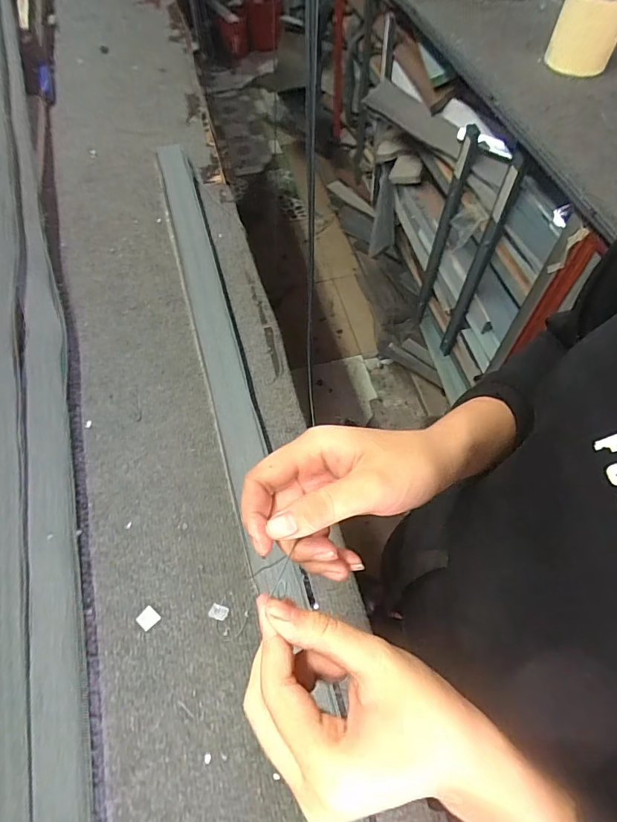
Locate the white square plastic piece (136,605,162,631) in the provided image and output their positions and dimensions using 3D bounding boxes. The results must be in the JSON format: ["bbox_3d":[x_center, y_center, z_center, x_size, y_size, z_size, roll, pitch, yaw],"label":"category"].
[{"bbox_3d":[-0.147,0.189,0.421,0.017,0.004,0.017,35,65,18],"label":"white square plastic piece"}]

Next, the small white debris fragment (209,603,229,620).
[{"bbox_3d":[-0.083,0.185,0.423,0.017,0.004,0.012,18,61,10],"label":"small white debris fragment"}]

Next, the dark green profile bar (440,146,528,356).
[{"bbox_3d":[0.349,-0.278,0.972,0.031,0.527,0.036,19,61,11],"label":"dark green profile bar"}]

